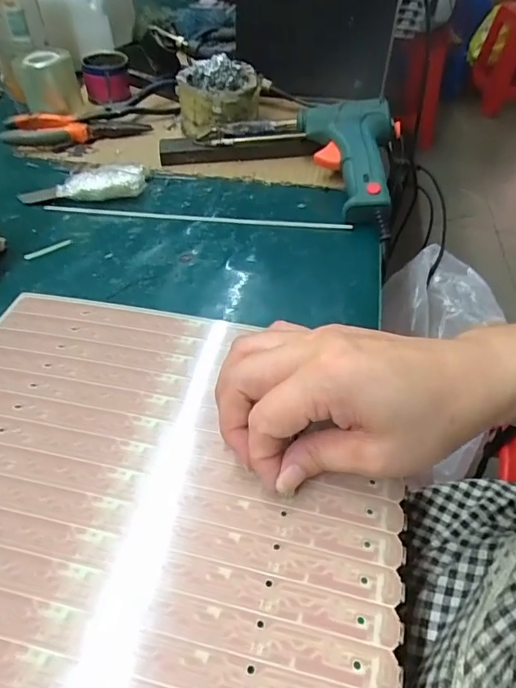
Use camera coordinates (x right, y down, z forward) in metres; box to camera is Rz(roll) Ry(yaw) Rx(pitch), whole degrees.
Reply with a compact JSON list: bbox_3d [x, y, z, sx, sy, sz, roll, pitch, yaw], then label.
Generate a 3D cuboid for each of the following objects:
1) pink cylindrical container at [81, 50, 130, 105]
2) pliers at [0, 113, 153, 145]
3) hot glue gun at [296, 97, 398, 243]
[{"bbox_3d":[-0.188,-0.333,0.616,0.054,0.045,0.057,-8,47,-9],"label":"pink cylindrical container"},{"bbox_3d":[-0.201,-0.240,0.549,0.151,0.025,0.043,-9,47,-10],"label":"pliers"},{"bbox_3d":[0.095,-0.166,0.456,0.086,0.032,0.156,-5,63,-6],"label":"hot glue gun"}]

